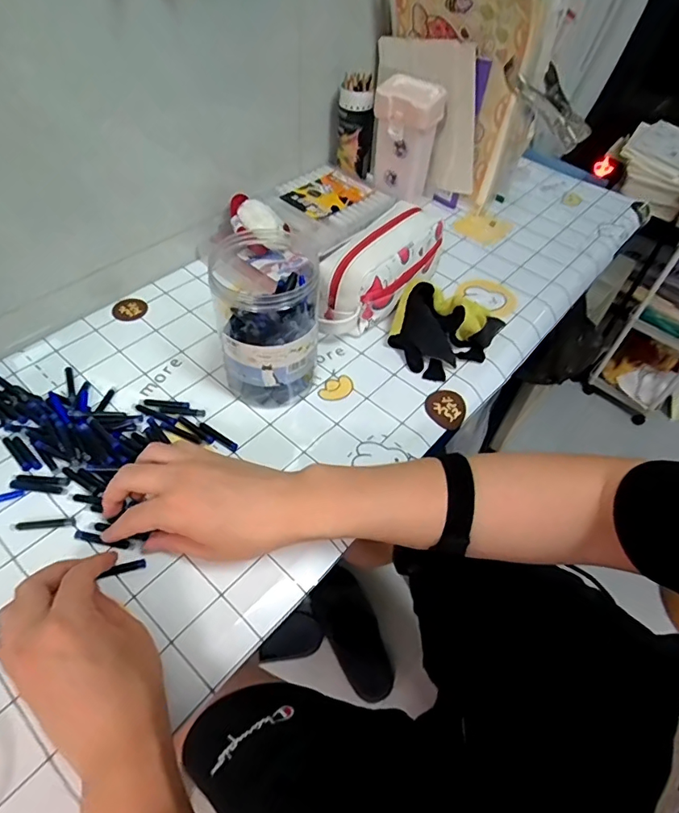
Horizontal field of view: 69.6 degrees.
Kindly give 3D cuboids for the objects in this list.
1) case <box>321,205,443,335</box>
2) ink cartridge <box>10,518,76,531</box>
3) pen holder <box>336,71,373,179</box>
[{"bbox_3d":[0.046,-0.165,0.593,0.082,0.100,0.206,30,55,18],"label":"case"},{"bbox_3d":[-0.254,0.100,0.418,0.051,0.004,0.007,-4,52,-8],"label":"ink cartridge"},{"bbox_3d":[0.022,-0.398,0.697,0.049,0.116,0.047,-5,53,-3],"label":"pen holder"}]

